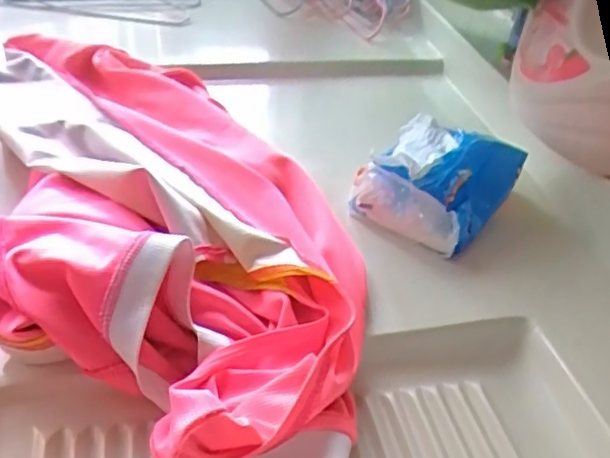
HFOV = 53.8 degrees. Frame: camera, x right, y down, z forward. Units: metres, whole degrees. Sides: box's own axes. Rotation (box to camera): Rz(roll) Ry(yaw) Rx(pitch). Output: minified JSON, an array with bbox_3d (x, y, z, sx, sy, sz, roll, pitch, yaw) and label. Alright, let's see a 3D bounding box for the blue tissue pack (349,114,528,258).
[{"bbox_3d":[0.112,-0.046,0.509,0.109,0.057,0.124,29,44,25],"label":"blue tissue pack"}]

